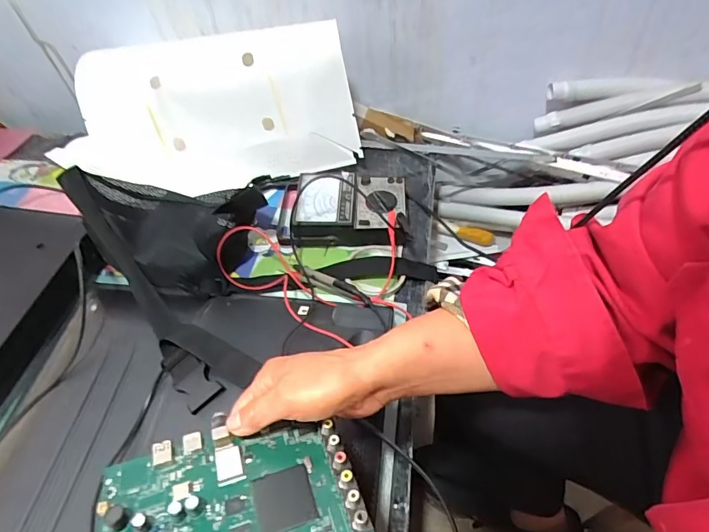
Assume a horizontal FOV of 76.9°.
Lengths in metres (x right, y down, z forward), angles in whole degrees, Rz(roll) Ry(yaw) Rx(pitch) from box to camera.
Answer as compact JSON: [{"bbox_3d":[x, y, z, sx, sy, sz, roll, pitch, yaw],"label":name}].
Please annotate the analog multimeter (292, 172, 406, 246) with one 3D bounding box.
[{"bbox_3d":[-0.012,-0.082,0.662,0.174,0.052,0.116,1,51,6],"label":"analog multimeter"}]

